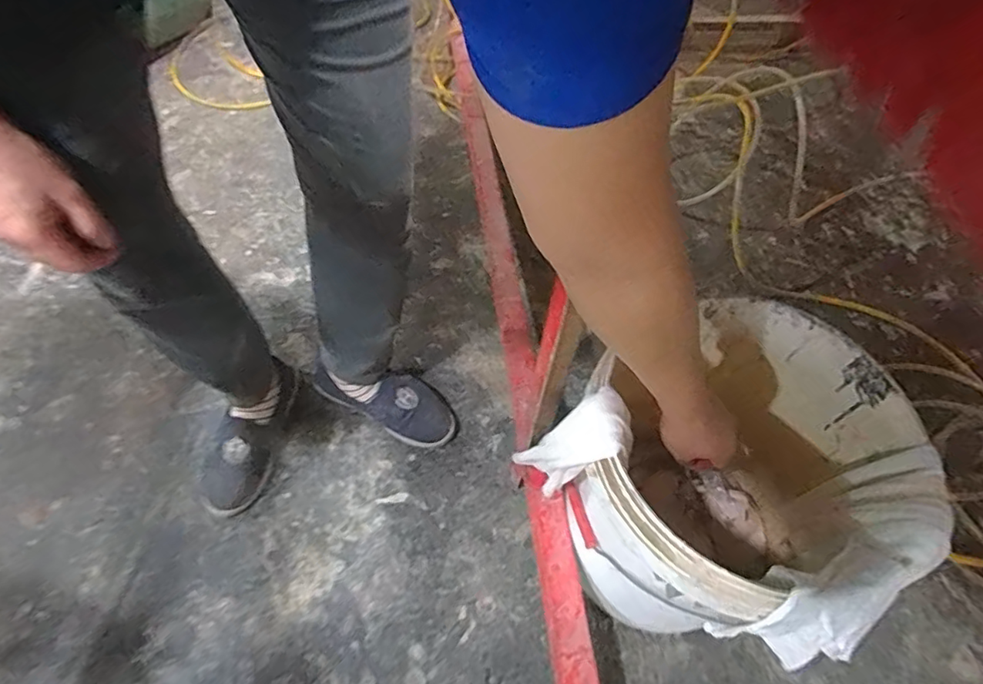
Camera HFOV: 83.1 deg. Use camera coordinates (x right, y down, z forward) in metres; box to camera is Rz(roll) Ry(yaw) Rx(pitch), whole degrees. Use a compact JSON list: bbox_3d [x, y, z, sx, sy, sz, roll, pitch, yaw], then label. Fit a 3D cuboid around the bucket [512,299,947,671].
[{"bbox_3d":[0.249,0.169,0.623,0.305,0.304,0.283,-33,63,-24],"label":"bucket"}]

